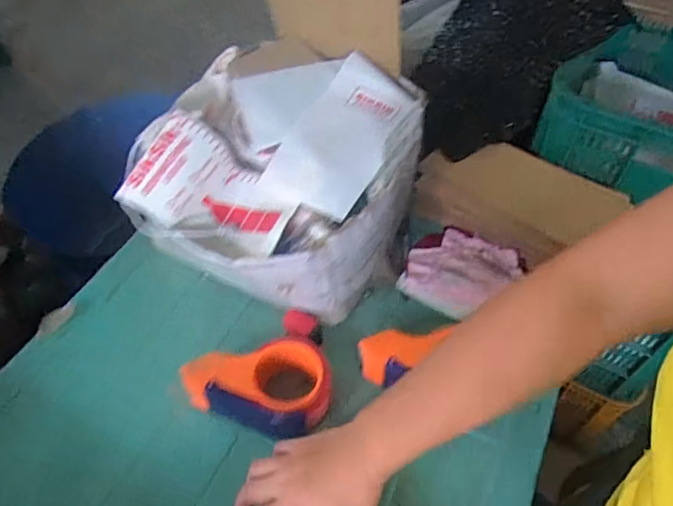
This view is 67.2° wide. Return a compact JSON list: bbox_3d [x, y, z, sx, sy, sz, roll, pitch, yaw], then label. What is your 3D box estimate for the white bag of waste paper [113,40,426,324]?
[{"bbox_3d":[-0.067,-0.099,0.681,0.309,0.171,0.335,17,53,14],"label":"white bag of waste paper"}]

